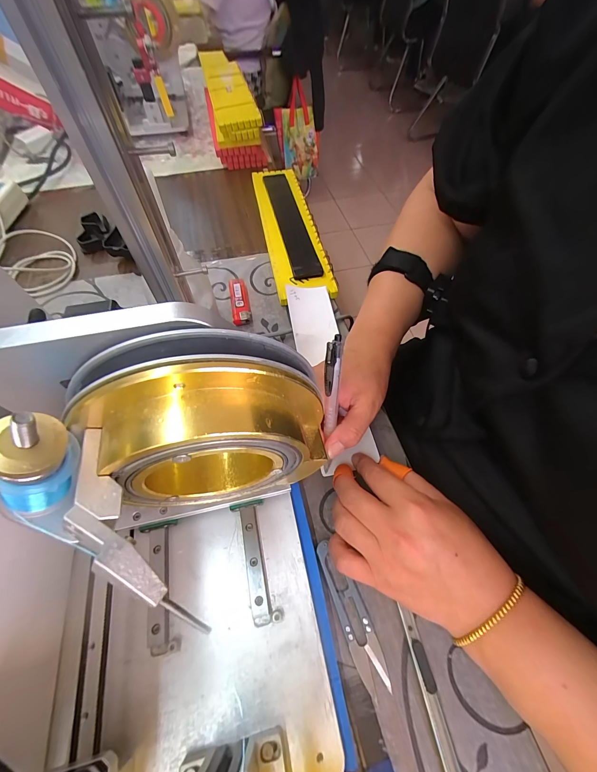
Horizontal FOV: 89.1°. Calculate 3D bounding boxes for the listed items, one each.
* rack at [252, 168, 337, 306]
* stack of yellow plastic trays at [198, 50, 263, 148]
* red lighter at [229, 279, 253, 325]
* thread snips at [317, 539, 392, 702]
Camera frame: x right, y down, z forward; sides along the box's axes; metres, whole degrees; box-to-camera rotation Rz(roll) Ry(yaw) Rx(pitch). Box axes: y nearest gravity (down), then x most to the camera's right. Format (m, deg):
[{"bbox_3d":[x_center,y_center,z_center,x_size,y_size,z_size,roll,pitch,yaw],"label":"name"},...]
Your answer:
[{"bbox_3d":[-0.016,-0.260,0.489,0.081,0.028,0.332,-10,60,-6],"label":"rack"},{"bbox_3d":[-0.153,-0.640,0.671,0.092,0.051,0.395,-12,60,-6],"label":"stack of yellow plastic trays"},{"bbox_3d":[-0.080,-0.117,0.412,0.023,0.013,0.083,-10,60,-5],"label":"red lighter"},{"bbox_3d":[0.041,0.173,0.236,0.022,0.011,0.101,-18,61,-10],"label":"thread snips"}]

